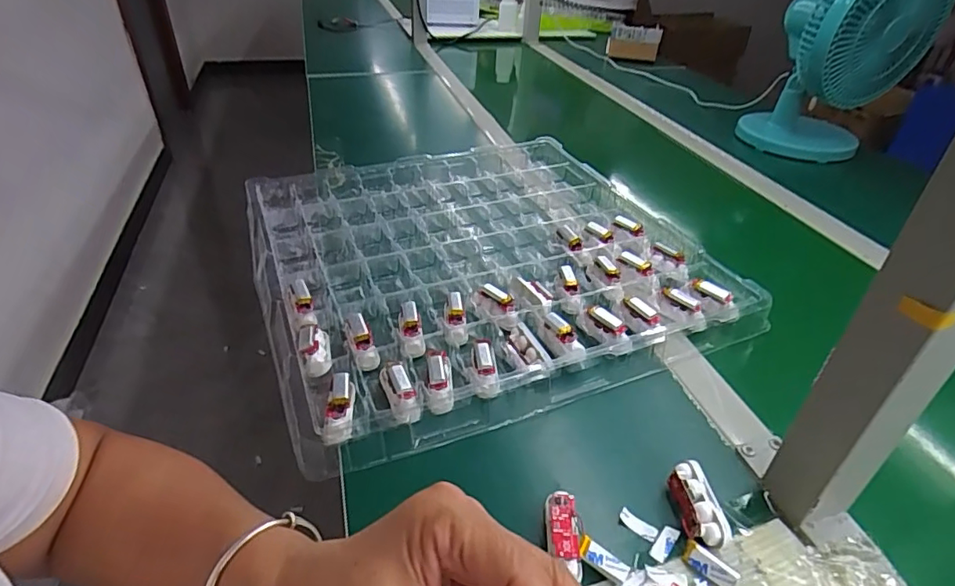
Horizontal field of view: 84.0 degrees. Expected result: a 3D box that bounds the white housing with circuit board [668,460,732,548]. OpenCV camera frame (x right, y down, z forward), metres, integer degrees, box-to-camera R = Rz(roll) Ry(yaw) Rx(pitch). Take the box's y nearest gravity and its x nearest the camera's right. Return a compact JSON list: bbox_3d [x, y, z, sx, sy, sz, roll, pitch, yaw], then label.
[{"bbox_3d":[0.151,0.149,0.371,0.027,0.021,0.058,-1,37,-5],"label":"white housing with circuit board"}]

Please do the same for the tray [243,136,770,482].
[{"bbox_3d":[-0.004,-0.057,0.627,0.477,0.033,0.484,-13,39,-20],"label":"tray"}]

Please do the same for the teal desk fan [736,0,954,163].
[{"bbox_3d":[0.603,-0.389,0.889,0.193,0.291,0.173,-4,37,-9],"label":"teal desk fan"}]

